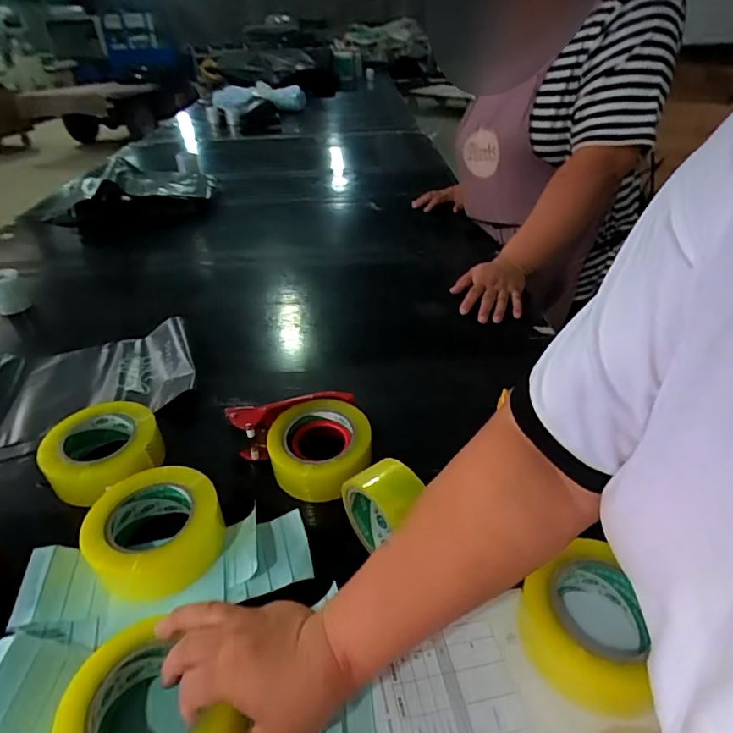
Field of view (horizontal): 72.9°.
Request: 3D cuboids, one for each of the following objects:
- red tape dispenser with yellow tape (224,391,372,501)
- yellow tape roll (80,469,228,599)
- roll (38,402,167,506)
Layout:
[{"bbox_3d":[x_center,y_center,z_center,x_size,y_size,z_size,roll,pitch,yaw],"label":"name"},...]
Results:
[{"bbox_3d":[-0.073,0.094,0.594,0.155,0.059,0.133,-13,37,-15],"label":"red tape dispenser with yellow tape"},{"bbox_3d":[-0.217,0.165,0.514,0.126,0.044,0.136,-1,36,1],"label":"yellow tape roll"},{"bbox_3d":[-0.319,0.095,0.607,0.121,0.065,0.122,-1,36,1],"label":"roll"}]

